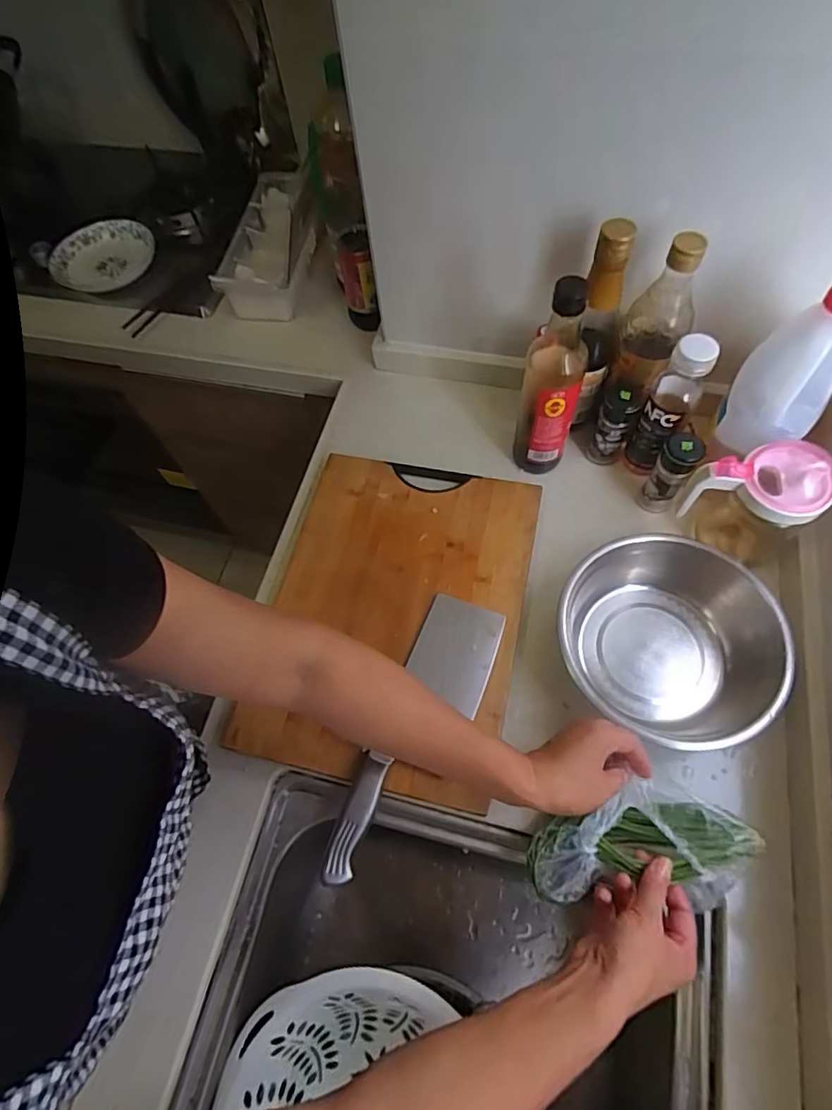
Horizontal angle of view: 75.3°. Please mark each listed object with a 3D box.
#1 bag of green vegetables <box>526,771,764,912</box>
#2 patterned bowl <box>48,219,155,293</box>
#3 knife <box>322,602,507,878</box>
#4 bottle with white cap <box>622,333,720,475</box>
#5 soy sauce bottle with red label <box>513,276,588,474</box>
[{"bbox_3d":[0.197,0.264,0.487,0.185,0.048,0.099,-11,62,8],"label":"bag of green vegetables"},{"bbox_3d":[-0.572,-0.548,0.986,0.148,0.040,0.174,30,68,18],"label":"patterned bowl"},{"bbox_3d":[0.005,0.177,0.540,0.085,0.015,0.296,20,66,13],"label":"knife"},{"bbox_3d":[0.287,-0.167,0.620,0.047,0.193,0.054,35,70,19],"label":"bottle with white cap"},{"bbox_3d":[0.152,-0.191,0.609,0.061,0.248,0.068,8,63,8],"label":"soy sauce bottle with red label"}]

